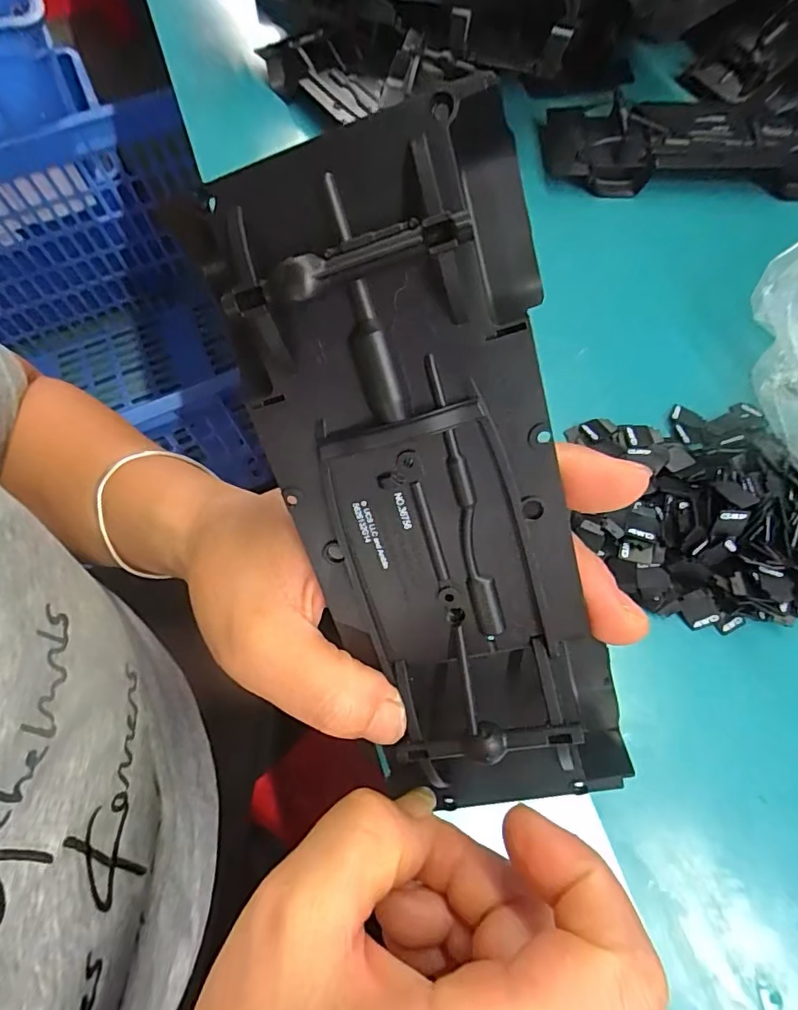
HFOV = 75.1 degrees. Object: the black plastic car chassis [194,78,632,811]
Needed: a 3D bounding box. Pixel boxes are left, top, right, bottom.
[{"bbox_3d":[0.012,0.006,0.131,0.068,0.030,0.168,-20,112,-7],"label":"black plastic car chassis"}]

